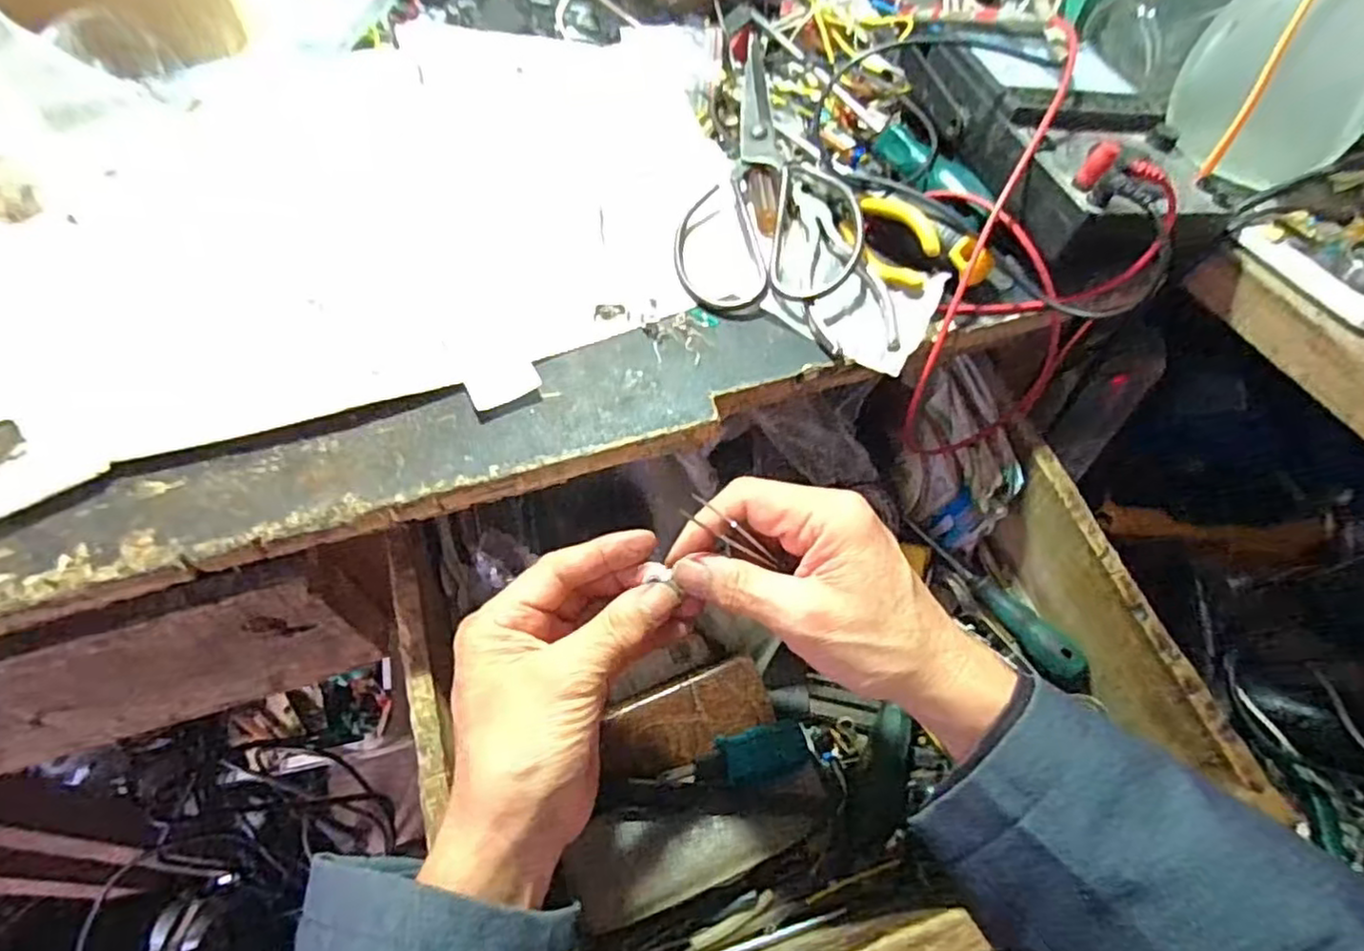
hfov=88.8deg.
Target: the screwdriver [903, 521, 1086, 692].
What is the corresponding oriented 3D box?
[{"bbox_3d":[0.203,0.078,0.451,0.025,0.022,0.139,-32,62,-20],"label":"screwdriver"}]

